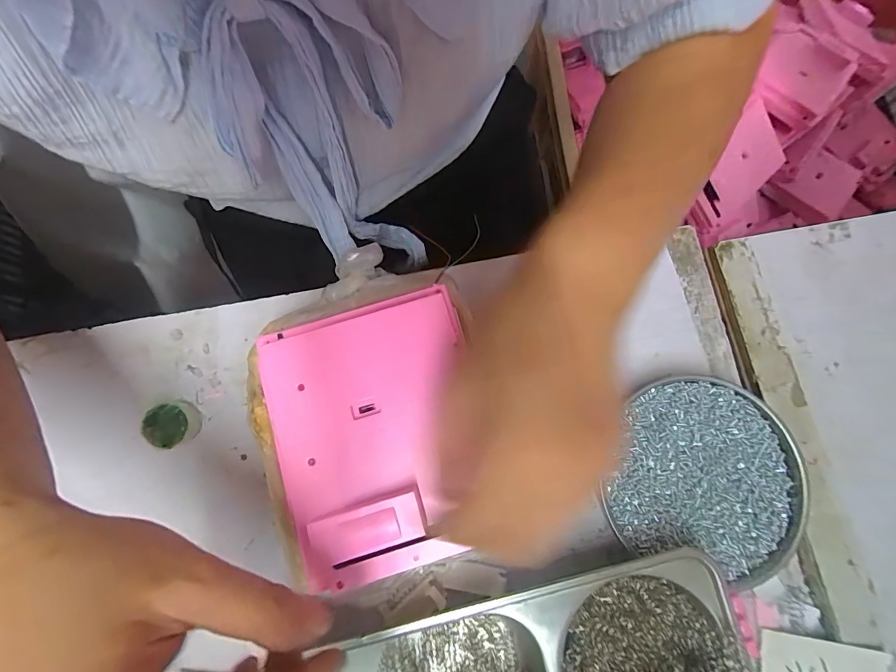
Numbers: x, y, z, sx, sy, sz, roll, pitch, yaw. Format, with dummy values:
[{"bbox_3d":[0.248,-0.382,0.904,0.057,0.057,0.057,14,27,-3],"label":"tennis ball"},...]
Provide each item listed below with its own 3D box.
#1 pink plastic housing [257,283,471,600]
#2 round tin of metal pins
[{"bbox_3d":[-0.041,0.056,0.238,0.121,0.024,0.154,-16,80,-3],"label":"pink plastic housing"},{"bbox_3d":[0.177,0.094,0.279,0.123,0.014,0.121,0,78,-1],"label":"round tin of metal pins"}]

